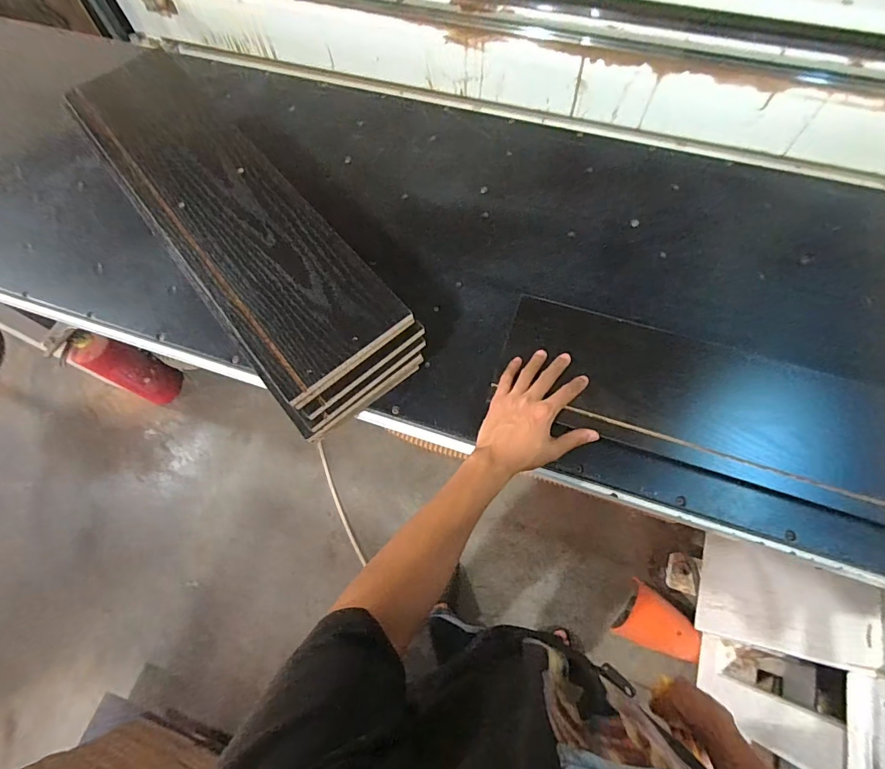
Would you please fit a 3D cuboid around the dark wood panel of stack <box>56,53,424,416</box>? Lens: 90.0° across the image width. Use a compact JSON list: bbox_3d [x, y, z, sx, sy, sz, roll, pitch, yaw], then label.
[{"bbox_3d":[-0.310,-0.262,0.617,0.176,0.023,0.663,-38,71,-12],"label":"dark wood panel of stack"}]

